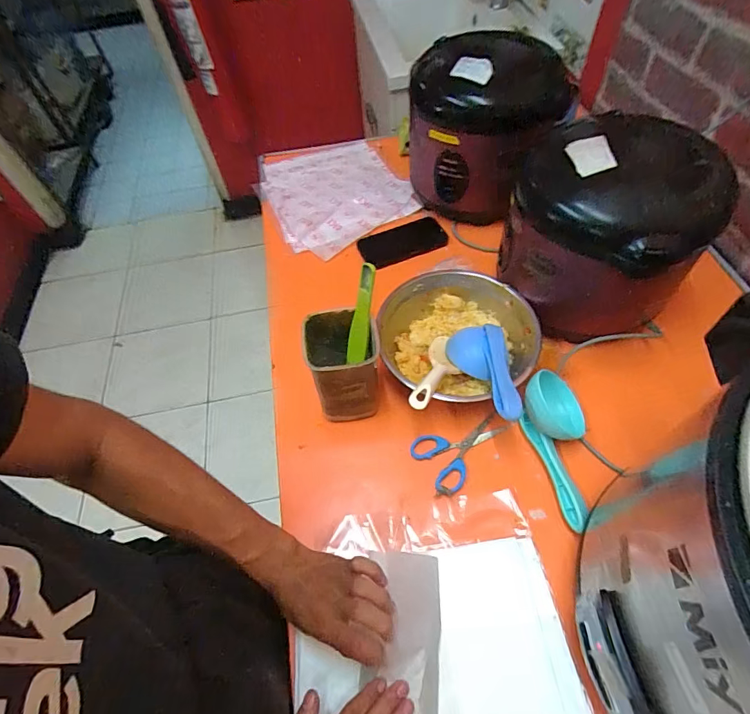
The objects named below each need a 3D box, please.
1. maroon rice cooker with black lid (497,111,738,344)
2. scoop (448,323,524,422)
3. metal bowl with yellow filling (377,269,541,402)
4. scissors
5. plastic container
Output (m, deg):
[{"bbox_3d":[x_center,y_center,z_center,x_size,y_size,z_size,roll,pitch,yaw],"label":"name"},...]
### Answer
[{"bbox_3d":[0.308,-0.178,0.602,0.221,0.224,0.242,-2,57,3],"label":"maroon rice cooker with black lid"},{"bbox_3d":[0.156,0.019,0.598,0.067,0.071,0.183,-14,36,-4],"label":"scoop"},{"bbox_3d":[0.127,-0.028,0.662,0.208,0.069,0.223,-2,57,3],"label":"metal bowl with yellow filling"},{"bbox_3d":[0.124,0.129,0.601,0.131,0.007,0.085,-26,59,-12],"label":"scissors"},{"bbox_3d":[-0.040,0.018,0.600,0.087,0.155,0.094,-10,57,-2],"label":"plastic container"}]

